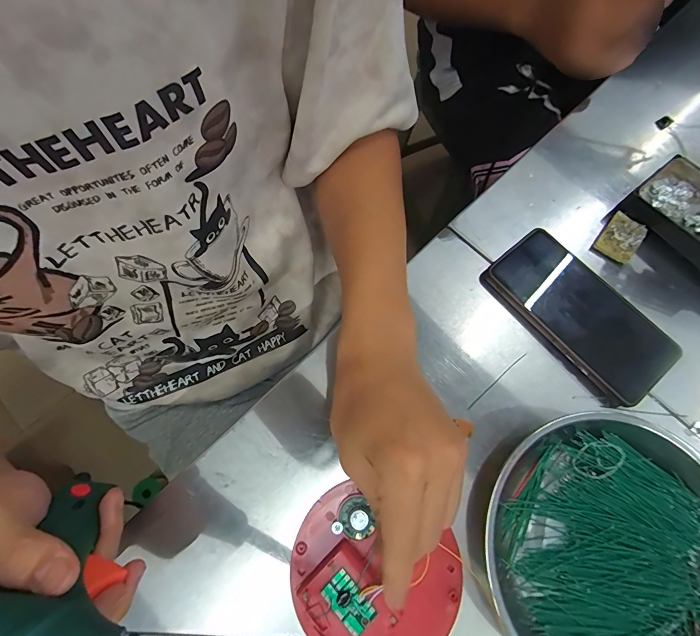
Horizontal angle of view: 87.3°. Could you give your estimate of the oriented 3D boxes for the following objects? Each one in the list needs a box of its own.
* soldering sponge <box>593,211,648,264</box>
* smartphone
[{"bbox_3d":[0.268,-0.080,0.362,0.034,0.009,0.046,36,76,10],"label":"soldering sponge"},{"bbox_3d":[0.207,-0.008,0.332,0.082,0.018,0.161,-37,76,-11],"label":"smartphone"}]

